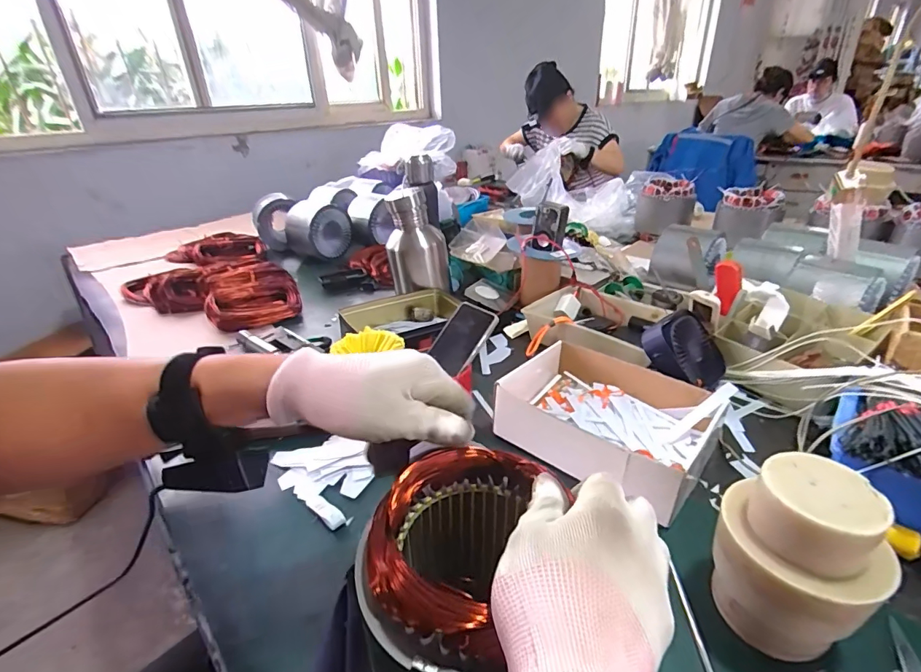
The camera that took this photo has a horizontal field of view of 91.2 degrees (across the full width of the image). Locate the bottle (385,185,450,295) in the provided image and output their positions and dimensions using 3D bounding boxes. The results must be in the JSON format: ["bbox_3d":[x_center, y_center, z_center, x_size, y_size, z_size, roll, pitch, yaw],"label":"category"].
[{"bbox_3d":[-0.085,-0.188,0.907,0.114,0.194,0.096,-18,33,-26],"label":"bottle"}]

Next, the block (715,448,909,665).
[{"bbox_3d":[0.264,0.185,0.366,0.094,0.155,0.110,-26,37,-36],"label":"block"}]

